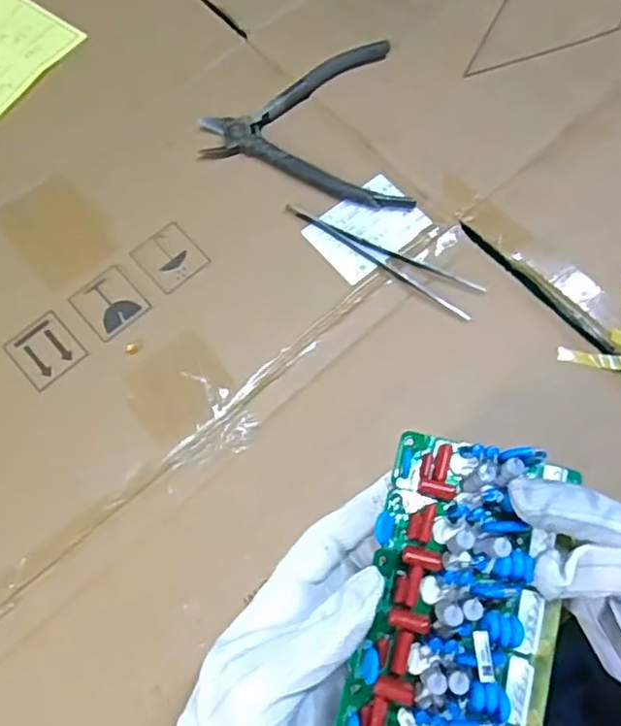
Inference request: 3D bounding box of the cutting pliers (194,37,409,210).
[{"bbox_3d":[-0.006,-0.159,0.437,0.133,0.011,0.129,-4,70,0],"label":"cutting pliers"}]

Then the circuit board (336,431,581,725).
[{"bbox_3d":[0.062,0.097,0.257,0.074,0.035,0.128,13,71,6],"label":"circuit board"}]

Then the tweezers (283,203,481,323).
[{"bbox_3d":[0.043,-0.067,0.407,0.133,0.005,0.021,29,73,11],"label":"tweezers"}]

